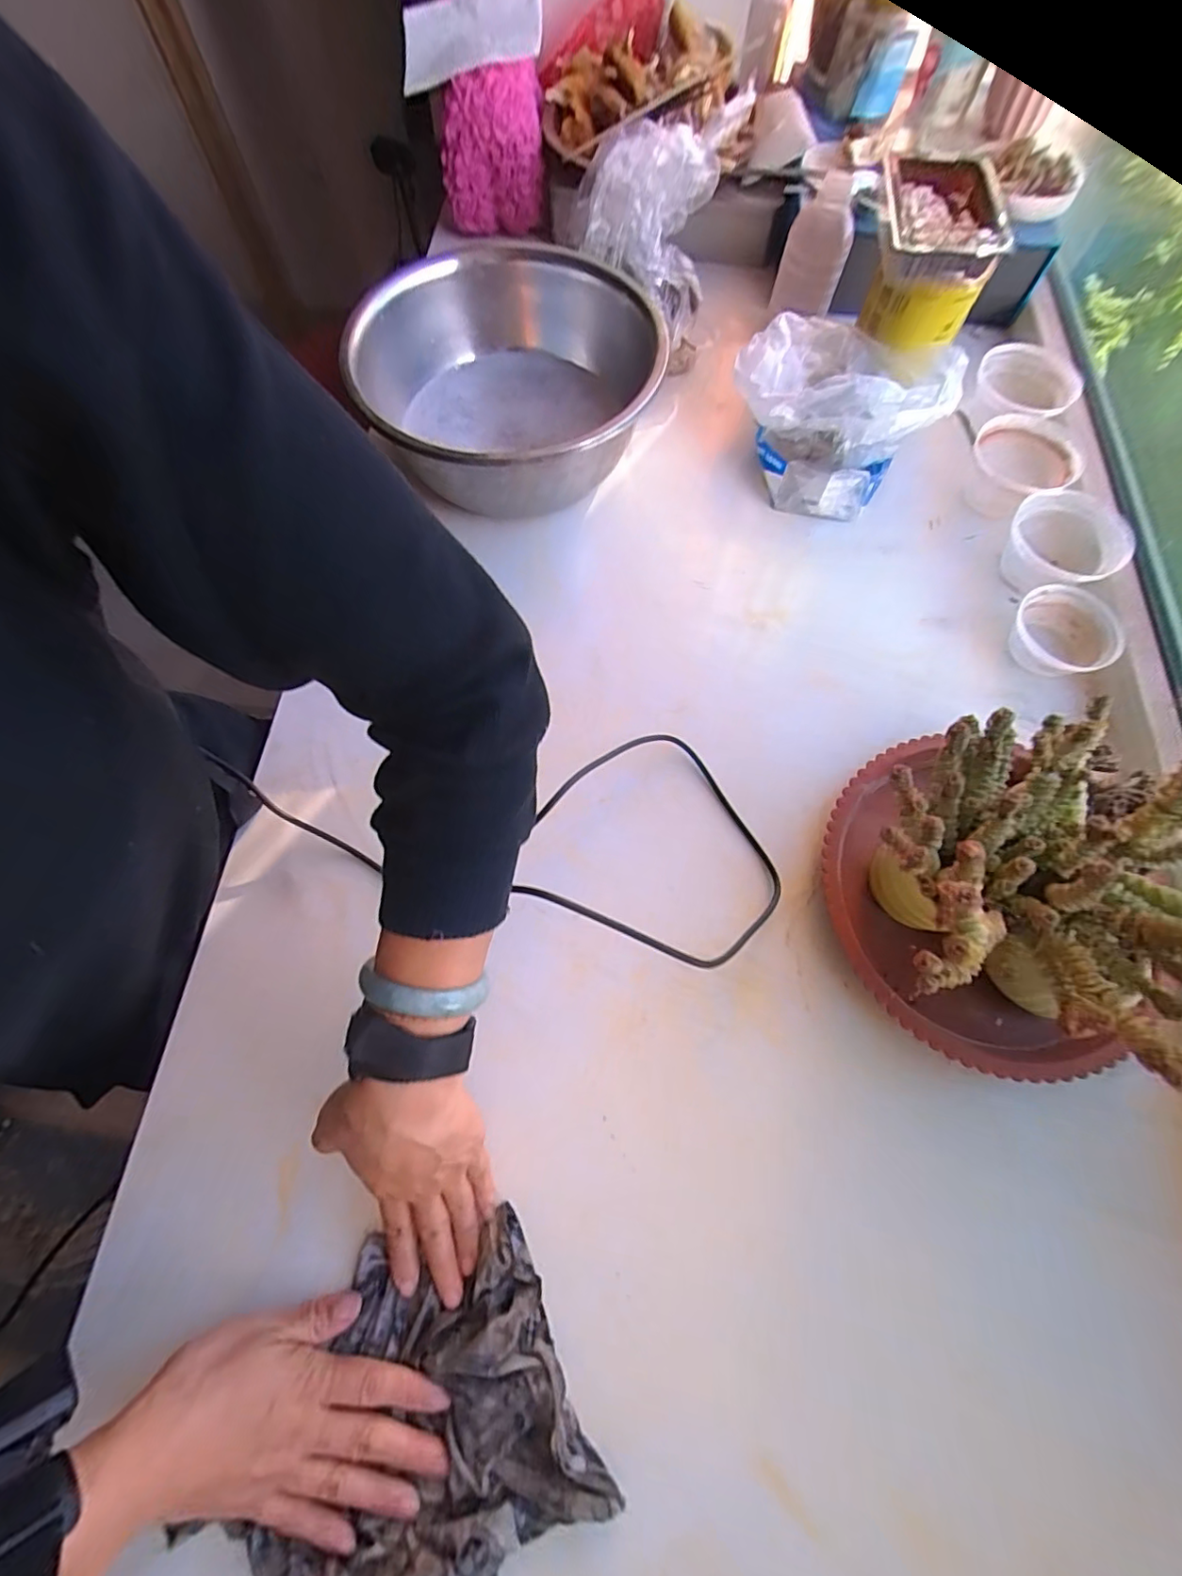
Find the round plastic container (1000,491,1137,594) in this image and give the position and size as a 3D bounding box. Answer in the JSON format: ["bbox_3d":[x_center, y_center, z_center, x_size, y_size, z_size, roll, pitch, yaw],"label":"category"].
[{"bbox_3d":[0.437,-0.221,0.529,0.094,0.050,0.096,0,69,-1],"label":"round plastic container"}]

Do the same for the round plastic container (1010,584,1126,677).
[{"bbox_3d":[0.415,-0.137,0.503,0.079,0.036,0.079,0,69,-1],"label":"round plastic container"}]

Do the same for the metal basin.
[{"bbox_3d":[-0.063,-0.385,0.553,0.256,0.111,0.285,-38,74,-14],"label":"metal basin"}]

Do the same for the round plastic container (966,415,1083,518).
[{"bbox_3d":[0.417,-0.313,0.563,0.105,0.049,0.092,-43,75,-14],"label":"round plastic container"}]

